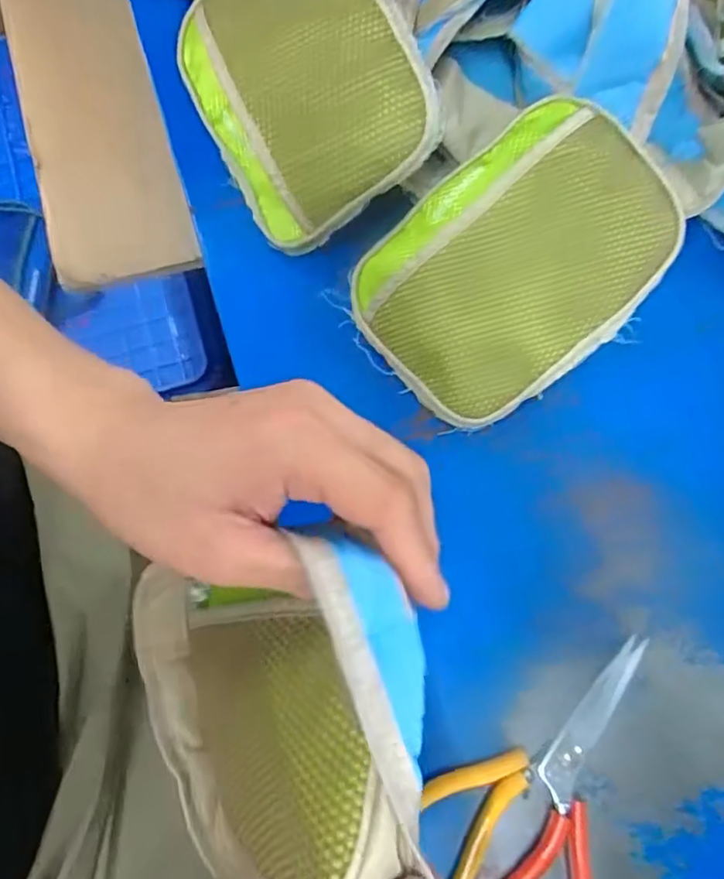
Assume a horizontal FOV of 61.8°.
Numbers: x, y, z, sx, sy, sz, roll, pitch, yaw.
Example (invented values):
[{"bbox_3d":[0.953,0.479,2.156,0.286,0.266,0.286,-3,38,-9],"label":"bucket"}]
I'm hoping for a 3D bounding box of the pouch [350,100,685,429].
[{"bbox_3d":[0.093,-0.105,0.366,0.184,0.064,0.133,-37,80,-8],"label":"pouch"}]

